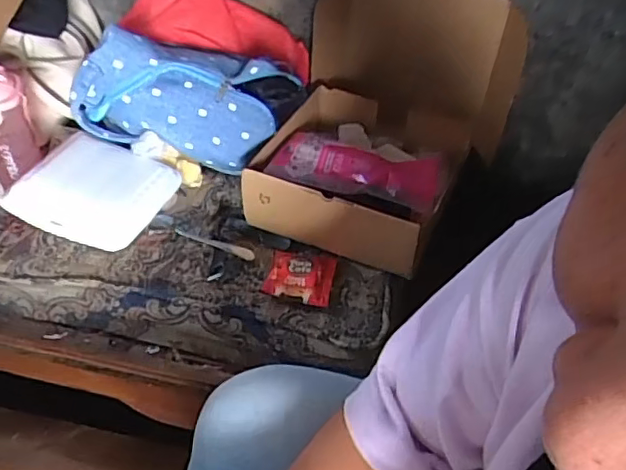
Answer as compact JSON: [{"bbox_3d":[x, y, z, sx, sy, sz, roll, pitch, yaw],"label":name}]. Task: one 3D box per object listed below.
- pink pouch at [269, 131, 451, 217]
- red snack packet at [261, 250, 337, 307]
[{"bbox_3d":[0.066,-0.096,0.811,0.236,0.031,0.115,15,47,10],"label":"pink pouch"},{"bbox_3d":[-0.016,0.054,0.770,0.087,0.017,0.094,10,46,6],"label":"red snack packet"}]

